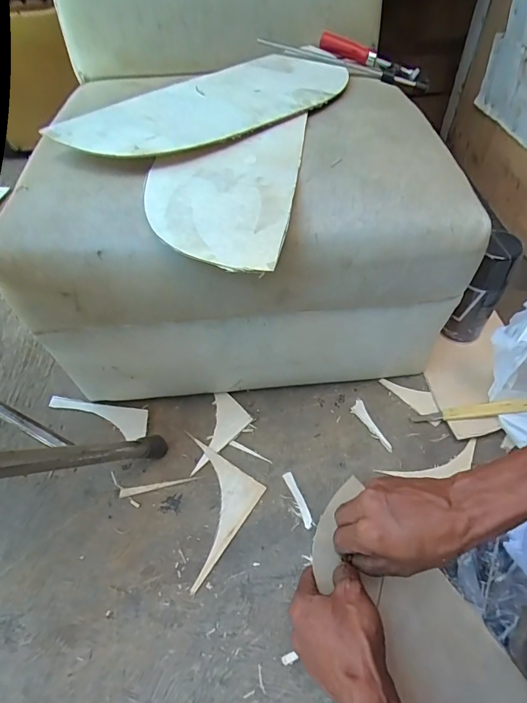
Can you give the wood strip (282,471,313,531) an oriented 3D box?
[{"bbox_3d":[0.044,0.185,0.510,0.012,0.004,0.073,-19,54,-10],"label":"wood strip"}]

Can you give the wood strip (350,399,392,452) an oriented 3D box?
[{"bbox_3d":[0.148,0.104,0.566,0.019,0.006,0.083,-21,54,-11],"label":"wood strip"}]

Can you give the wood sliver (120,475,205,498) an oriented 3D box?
[{"bbox_3d":[-0.135,0.175,0.535,0.107,0.004,0.011,-11,53,-4],"label":"wood sliver"}]

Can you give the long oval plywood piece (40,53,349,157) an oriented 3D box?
[{"bbox_3d":[-0.047,-0.292,0.479,0.374,0.011,0.136,-32,63,-22],"label":"long oval plywood piece"}]

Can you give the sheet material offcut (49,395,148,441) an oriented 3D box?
[{"bbox_3d":[-0.244,0.096,0.596,0.153,0.014,0.045,7,54,9],"label":"sheet material offcut"}]

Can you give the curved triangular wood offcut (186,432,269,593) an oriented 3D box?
[{"bbox_3d":[-0.086,0.193,0.514,0.126,0.007,0.136,28,60,23],"label":"curved triangular wood offcut"}]

